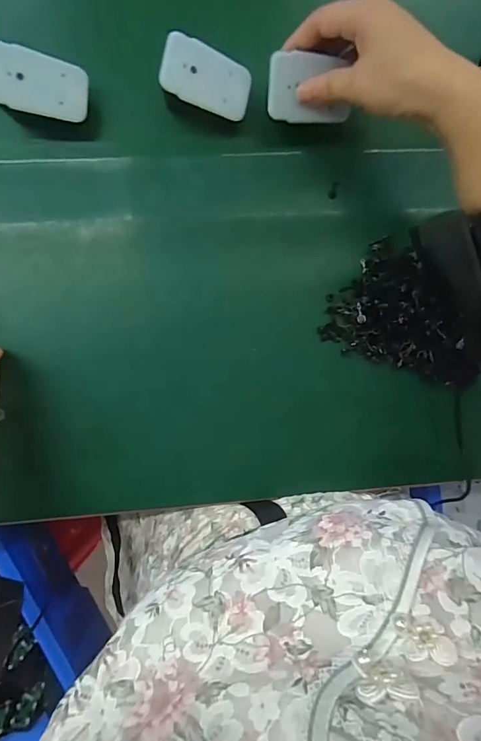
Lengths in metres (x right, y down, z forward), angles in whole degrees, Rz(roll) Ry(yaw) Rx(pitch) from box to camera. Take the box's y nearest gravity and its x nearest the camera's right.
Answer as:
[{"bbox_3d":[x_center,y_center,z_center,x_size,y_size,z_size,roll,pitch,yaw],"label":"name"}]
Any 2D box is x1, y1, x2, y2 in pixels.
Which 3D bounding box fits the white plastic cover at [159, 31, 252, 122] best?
[{"bbox_3d":[-0.025,-0.224,0.311,0.068,0.004,0.044,10,93,-24],"label":"white plastic cover"}]

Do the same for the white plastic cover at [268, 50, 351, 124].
[{"bbox_3d":[0.054,-0.216,0.311,0.064,0.006,0.044,-4,118,-9],"label":"white plastic cover"}]

